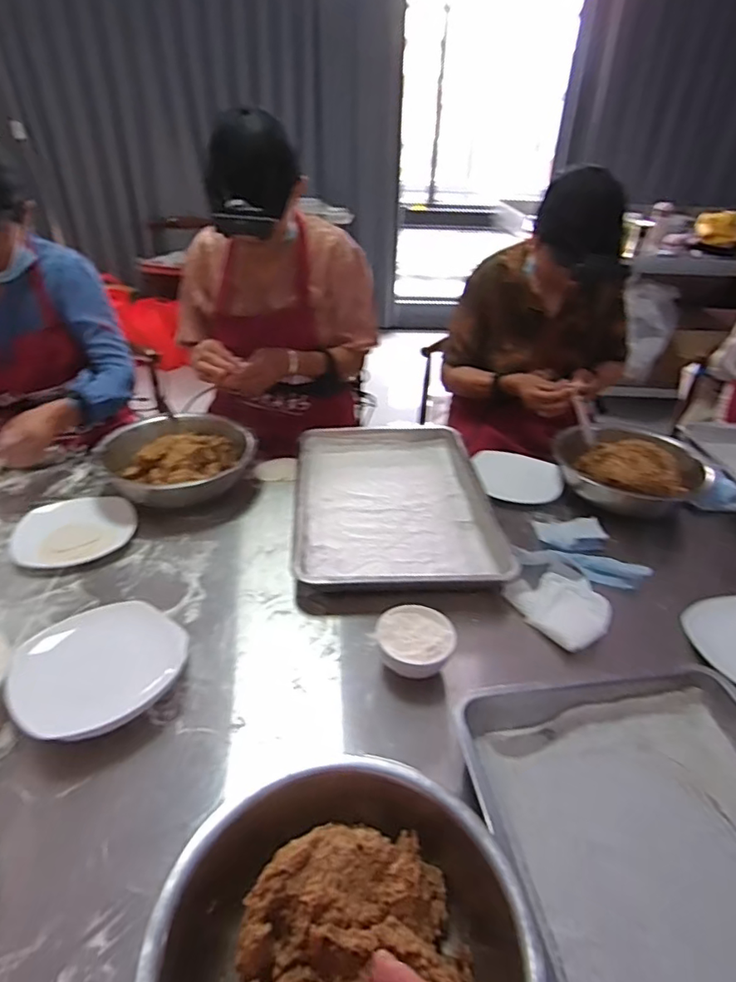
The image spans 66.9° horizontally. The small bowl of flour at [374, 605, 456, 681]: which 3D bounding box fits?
[{"bbox_3d":[0.058,0.193,0.704,0.091,0.058,0.091,2,34,-1],"label":"small bowl of flour"}]

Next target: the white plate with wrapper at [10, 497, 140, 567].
[{"bbox_3d":[-0.464,0.062,0.885,0.176,0.032,0.136,-11,37,-18],"label":"white plate with wrapper"}]

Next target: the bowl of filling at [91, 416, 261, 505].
[{"bbox_3d":[-0.345,-0.057,1.019,0.245,0.078,0.230,2,34,-1],"label":"bowl of filling"}]

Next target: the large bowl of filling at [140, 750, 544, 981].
[{"bbox_3d":[-0.017,0.347,0.429,0.266,0.097,0.270,7,35,7],"label":"large bowl of filling"}]

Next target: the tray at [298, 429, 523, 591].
[{"bbox_3d":[0.041,0.004,0.990,0.319,0.042,0.474,-1,35,-4],"label":"tray"}]

